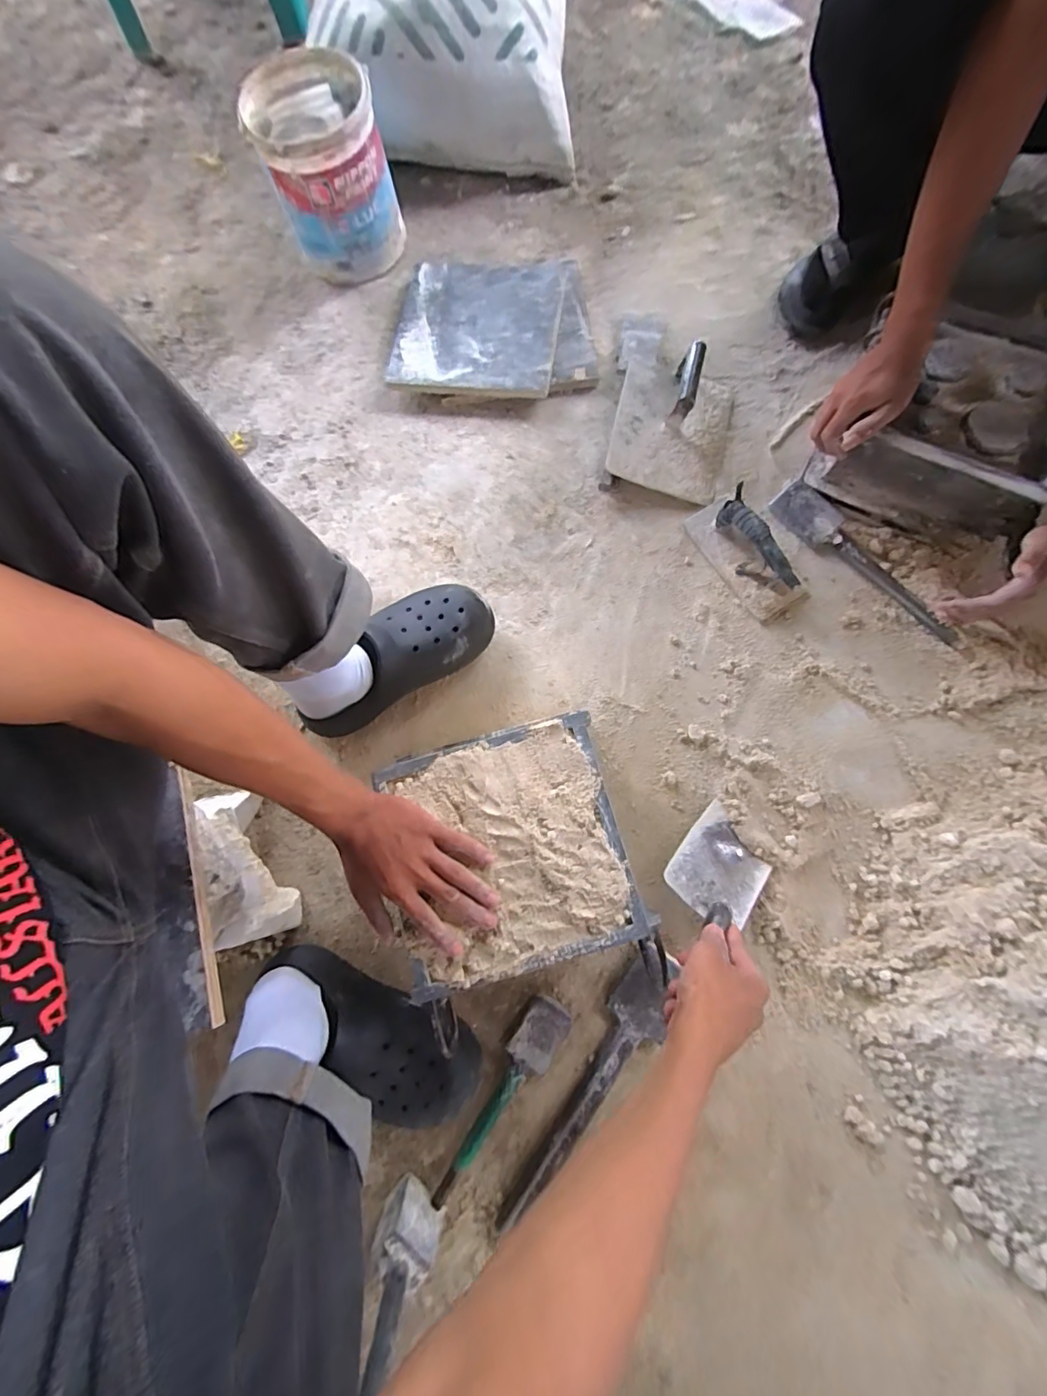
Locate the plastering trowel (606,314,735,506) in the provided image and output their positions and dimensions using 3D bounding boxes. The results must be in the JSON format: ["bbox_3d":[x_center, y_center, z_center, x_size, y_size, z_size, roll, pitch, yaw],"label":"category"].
[{"bbox_3d":[0.225,-0.451,0.747,0.173,0.070,0.309,9,77,4],"label":"plastering trowel"}]

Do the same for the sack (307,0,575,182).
[{"bbox_3d":[-0.128,-1.040,0.819,0.395,0.243,0.231,-2,79,4],"label":"sack"}]

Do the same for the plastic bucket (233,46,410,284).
[{"bbox_3d":[-0.303,-0.812,0.795,0.178,0.192,0.194,-17,77,-2],"label":"plastic bucket"}]

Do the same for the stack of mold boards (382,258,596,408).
[{"bbox_3d":[-0.046,-0.590,0.808,0.316,0.036,0.273,1,77,2],"label":"stack of mold boards"}]

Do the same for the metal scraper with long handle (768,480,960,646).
[{"bbox_3d":[0.469,-0.186,0.699,0.056,0.022,0.294,-42,79,-8],"label":"metal scraper with long handle"}]

